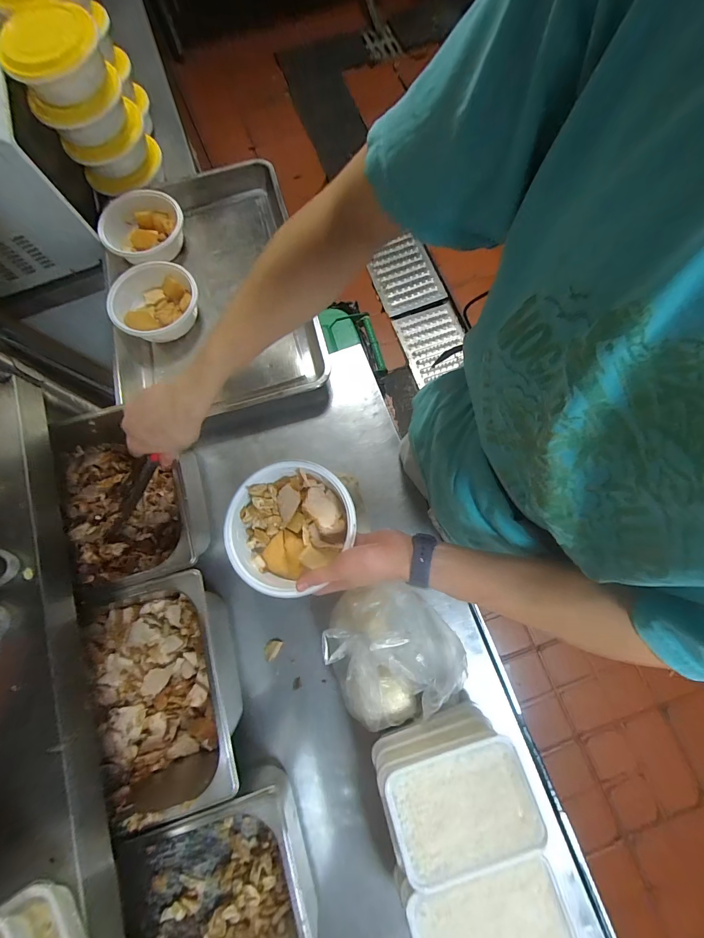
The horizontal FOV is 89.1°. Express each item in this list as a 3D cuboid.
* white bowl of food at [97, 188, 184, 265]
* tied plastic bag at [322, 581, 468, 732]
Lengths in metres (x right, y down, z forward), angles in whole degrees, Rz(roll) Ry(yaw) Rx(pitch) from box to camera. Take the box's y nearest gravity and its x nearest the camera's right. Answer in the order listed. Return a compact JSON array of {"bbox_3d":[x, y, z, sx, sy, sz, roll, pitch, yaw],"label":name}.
[{"bbox_3d":[-0.441,-0.507,0.762,0.159,0.059,0.157,0,77,2],"label":"white bowl of food"},{"bbox_3d":[0.055,0.260,0.498,0.169,0.124,0.173,-38,78,-7],"label":"tied plastic bag"}]

